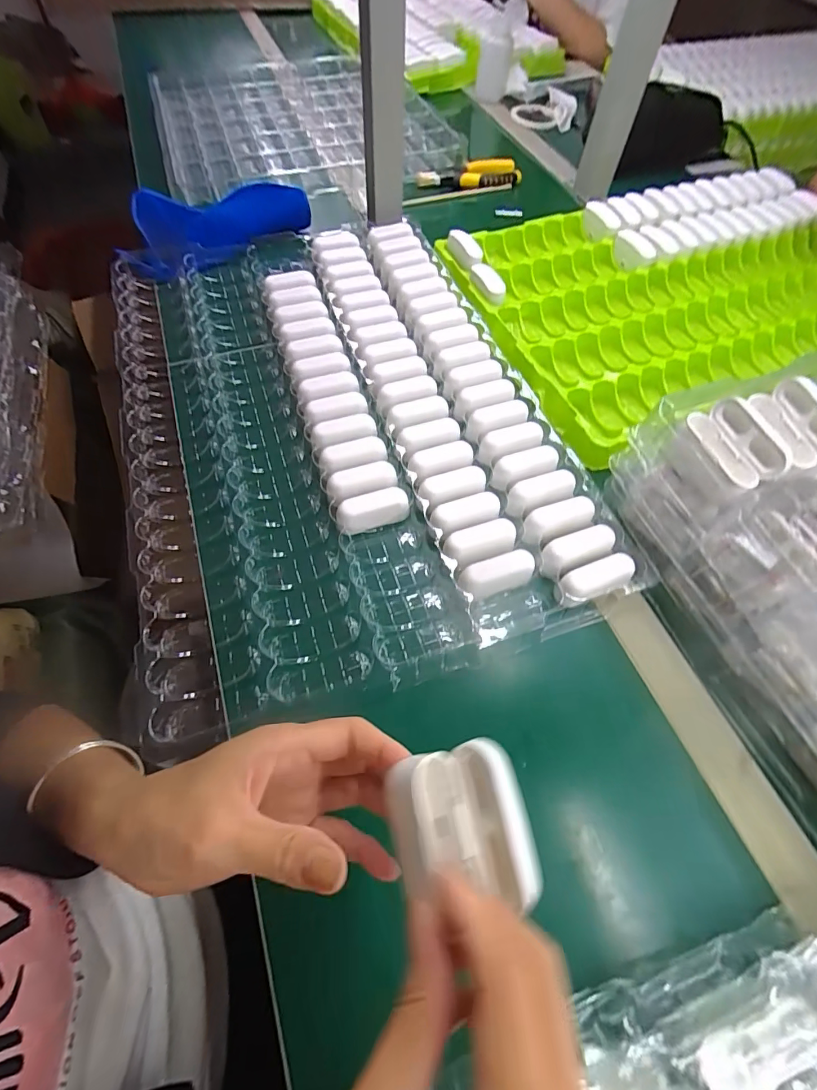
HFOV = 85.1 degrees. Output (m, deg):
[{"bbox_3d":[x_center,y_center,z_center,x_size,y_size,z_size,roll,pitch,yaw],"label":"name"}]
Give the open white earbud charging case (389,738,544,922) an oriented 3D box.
[{"bbox_3d":[0.022,0.120,0.187,0.055,0.028,0.060,-12,61,-8],"label":"open white earbud charging case"}]

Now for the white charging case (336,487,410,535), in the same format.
[{"bbox_3d":[-0.032,-0.030,0.388,0.063,0.021,0.023,-19,63,-12],"label":"white charging case"}]

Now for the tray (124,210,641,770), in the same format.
[{"bbox_3d":[-0.078,-0.143,0.455,0.381,0.034,0.565,-15,62,-10],"label":"tray"}]

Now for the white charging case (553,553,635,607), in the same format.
[{"bbox_3d":[0.148,0.031,0.358,0.064,0.027,0.025,-21,63,-13],"label":"white charging case"}]

